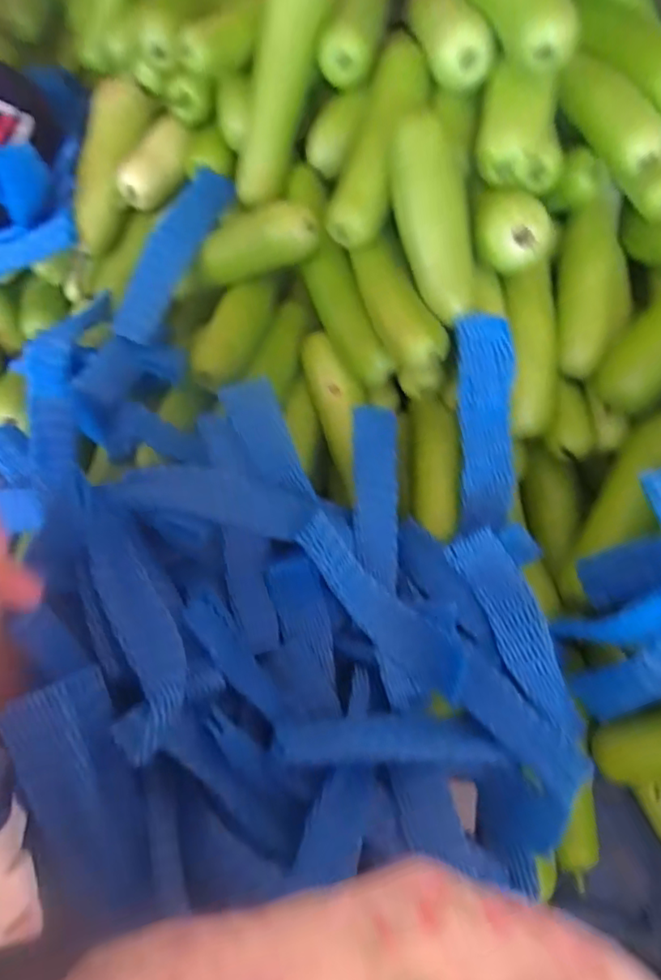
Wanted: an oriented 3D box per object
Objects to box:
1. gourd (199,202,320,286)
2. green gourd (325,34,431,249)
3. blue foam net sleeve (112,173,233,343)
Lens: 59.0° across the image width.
[{"bbox_3d":[-0.083,-0.276,0.660,0.158,0.057,0.051,-11,56,27],"label":"gourd"},{"bbox_3d":[0.053,-0.371,0.615,0.066,0.050,0.232,16,79,6],"label":"green gourd"},{"bbox_3d":[-0.185,-0.284,0.682,0.053,0.061,0.239,25,81,11],"label":"blue foam net sleeve"}]

